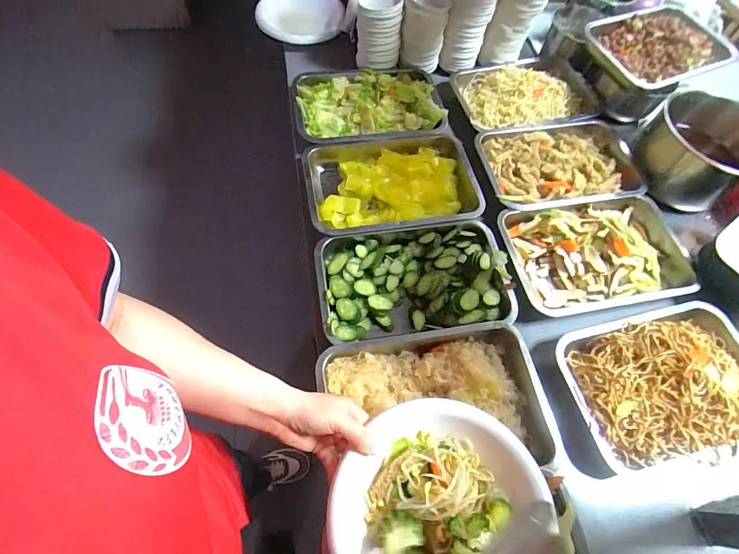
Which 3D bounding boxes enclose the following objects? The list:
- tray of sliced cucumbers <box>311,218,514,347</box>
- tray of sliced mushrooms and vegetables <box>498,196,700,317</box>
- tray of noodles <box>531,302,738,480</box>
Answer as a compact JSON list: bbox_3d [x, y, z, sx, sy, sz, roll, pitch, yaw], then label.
[{"bbox_3d":[0.071,0.007,0.626,0.302,0.048,0.189,-5,64,-7],"label":"tray of sliced cucumbers"},{"bbox_3d":[0.388,-0.039,0.656,0.312,0.053,0.197,-5,64,-7],"label":"tray of sliced mushrooms and vegetables"},{"bbox_3d":[0.419,0.155,0.554,0.302,0.085,0.199,-9,65,-9],"label":"tray of noodles"}]

